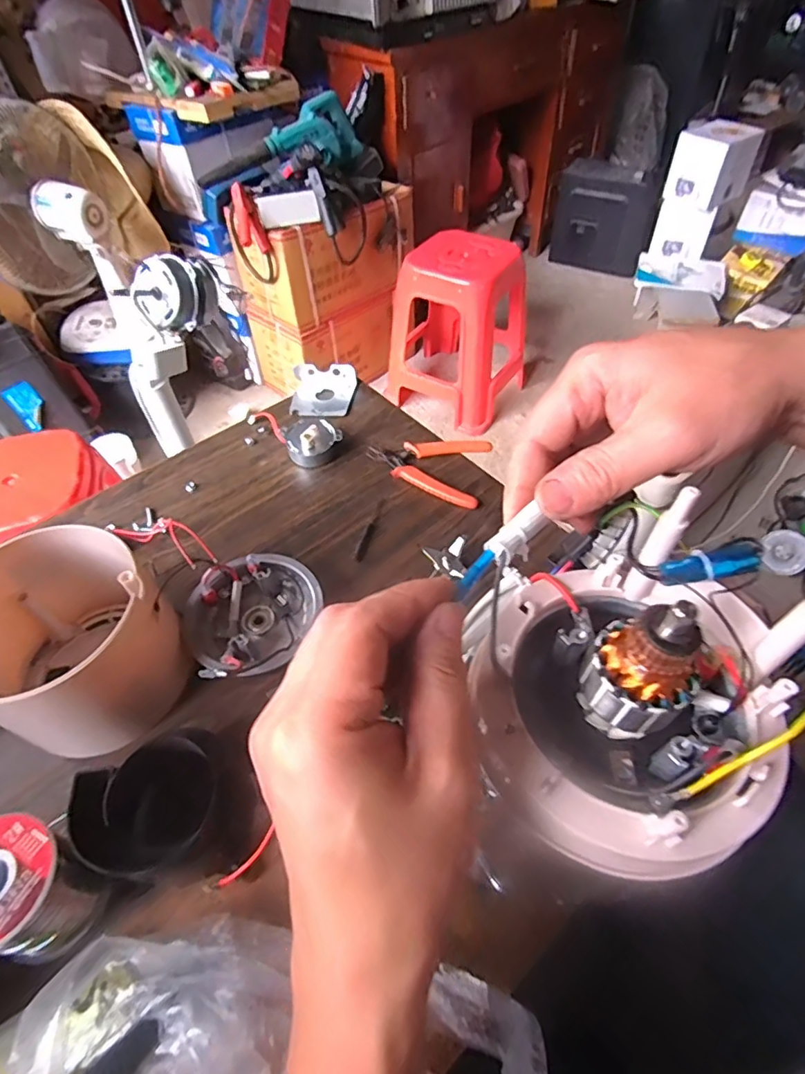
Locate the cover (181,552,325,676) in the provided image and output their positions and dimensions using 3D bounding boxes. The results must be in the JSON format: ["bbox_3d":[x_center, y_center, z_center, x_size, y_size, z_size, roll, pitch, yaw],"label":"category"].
[{"bbox_3d":[-0.115,0.061,0.420,0.098,0.038,0.105,-1,51,1],"label":"cover"}]

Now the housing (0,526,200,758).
[{"bbox_3d":[-0.225,0.072,0.374,0.136,0.108,0.113,28,58,22],"label":"housing"}]

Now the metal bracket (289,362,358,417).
[{"bbox_3d":[-0.090,-0.167,0.617,0.072,0.029,0.073,-2,51,1],"label":"metal bracket"}]

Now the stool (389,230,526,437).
[{"bbox_3d":[0.174,-0.630,1.640,0.365,0.455,0.365,18,54,16],"label":"stool"}]

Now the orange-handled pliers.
[{"bbox_3d":[0.023,-0.072,0.542,0.117,0.012,0.082,10,52,10],"label":"orange-handled pliers"}]

